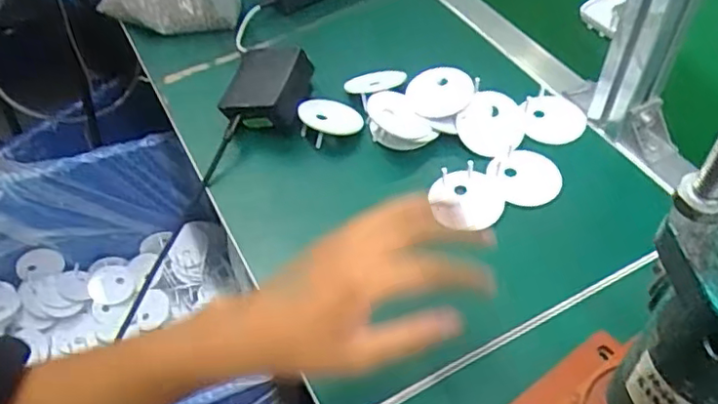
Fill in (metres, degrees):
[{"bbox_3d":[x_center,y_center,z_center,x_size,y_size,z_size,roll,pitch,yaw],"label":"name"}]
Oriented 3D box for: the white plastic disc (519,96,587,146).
[{"bbox_3d":[0.180,-0.074,0.562,0.058,0.011,0.052,0,77,2],"label":"white plastic disc"}]

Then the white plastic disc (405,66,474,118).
[{"bbox_3d":[0.074,-0.099,0.556,0.059,0.009,0.051,-7,76,17],"label":"white plastic disc"}]

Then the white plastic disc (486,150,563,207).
[{"bbox_3d":[0.144,-0.021,0.519,0.059,0.008,0.055,2,58,-4],"label":"white plastic disc"}]

